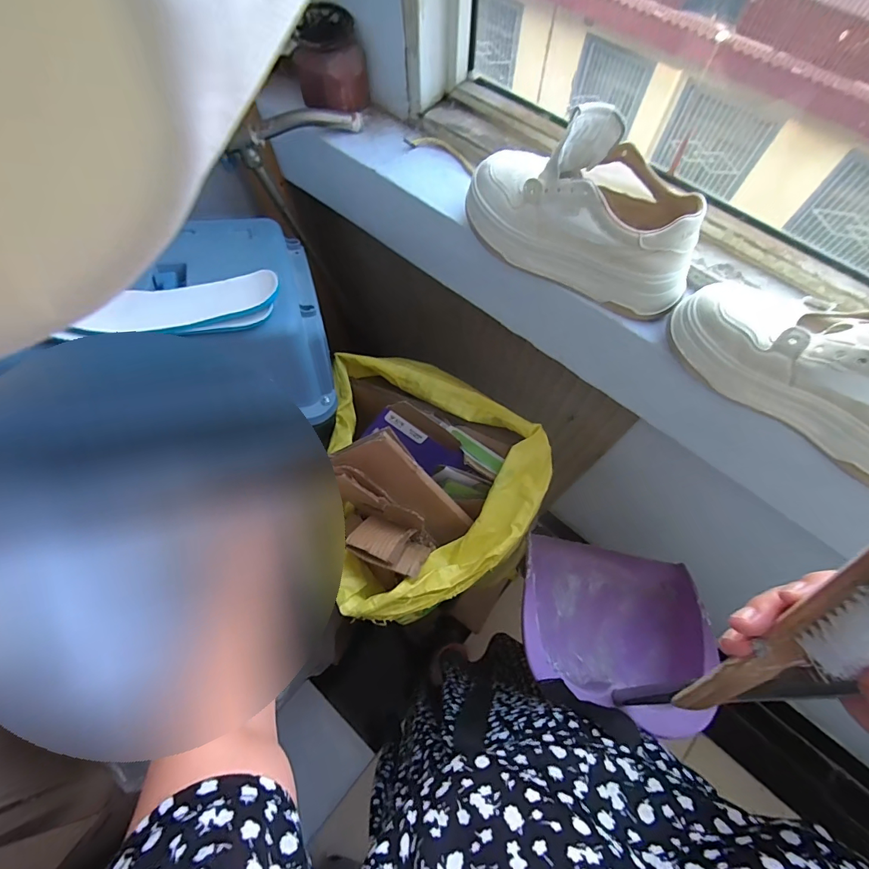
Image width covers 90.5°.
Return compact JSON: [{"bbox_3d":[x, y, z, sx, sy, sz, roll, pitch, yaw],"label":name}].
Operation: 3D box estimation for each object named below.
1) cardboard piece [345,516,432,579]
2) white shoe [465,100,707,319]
[{"bbox_3d":[-0.062,0.152,0.592,0.105,0.063,0.060,18,69,8],"label":"cardboard piece"},{"bbox_3d":[0.152,-0.231,0.429,0.244,0.129,0.097,31,71,13],"label":"white shoe"}]

